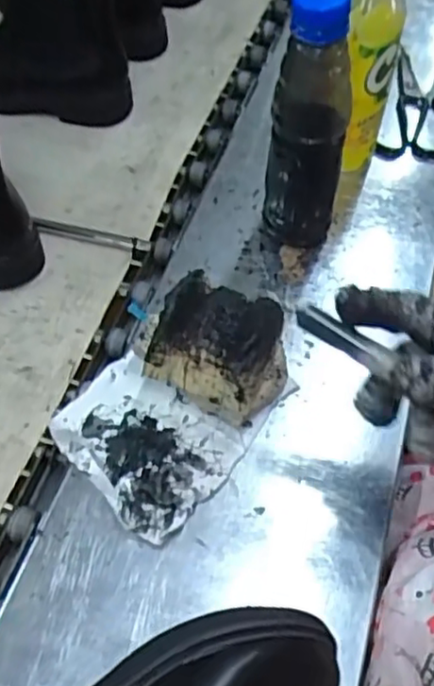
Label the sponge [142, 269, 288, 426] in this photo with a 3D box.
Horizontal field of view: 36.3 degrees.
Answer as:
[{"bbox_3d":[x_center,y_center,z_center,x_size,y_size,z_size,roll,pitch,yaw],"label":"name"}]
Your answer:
[{"bbox_3d":[0.003,0.003,0.495,0.095,0.087,0.080,21,59,14],"label":"sponge"}]

